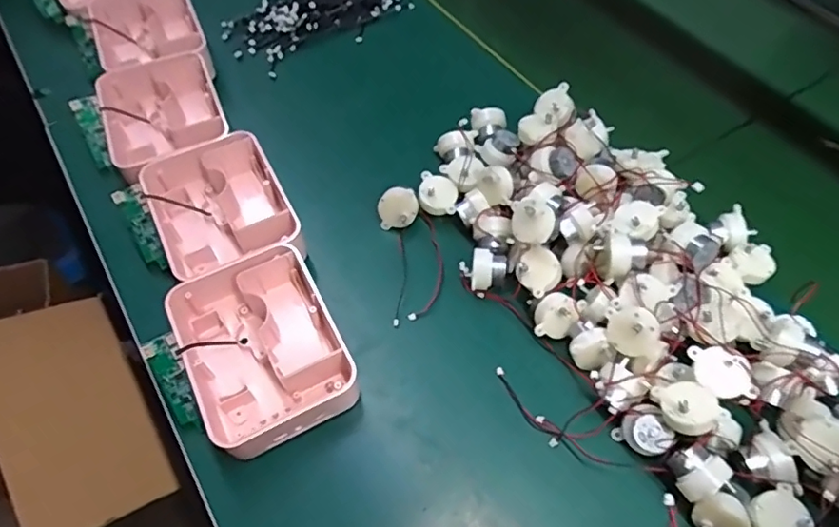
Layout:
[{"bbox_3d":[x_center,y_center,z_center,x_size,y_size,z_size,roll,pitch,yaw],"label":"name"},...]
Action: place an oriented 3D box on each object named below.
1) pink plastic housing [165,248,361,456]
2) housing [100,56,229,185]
[{"bbox_3d":[-0.111,0.061,0.390,0.102,0.046,0.128,-23,60,-14],"label":"pink plastic housing"},{"bbox_3d":[-0.237,-0.131,0.517,0.100,0.056,0.140,-19,60,-14],"label":"housing"}]

